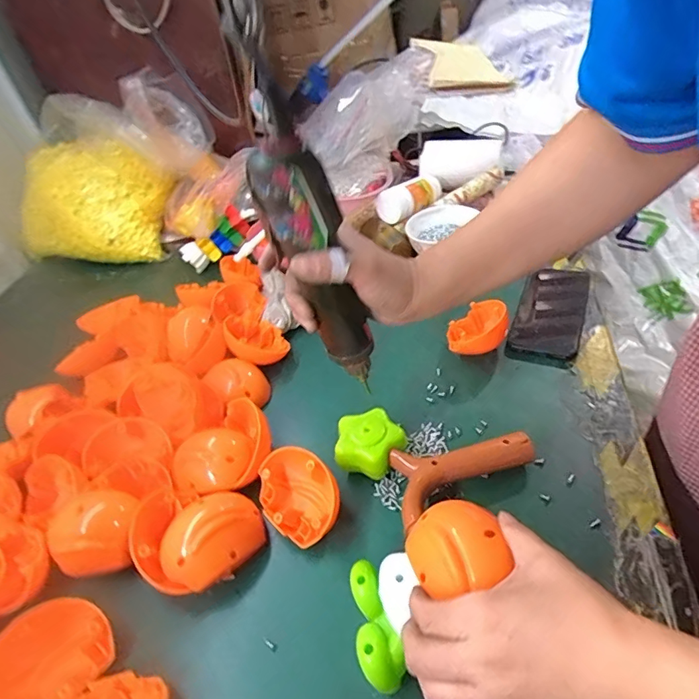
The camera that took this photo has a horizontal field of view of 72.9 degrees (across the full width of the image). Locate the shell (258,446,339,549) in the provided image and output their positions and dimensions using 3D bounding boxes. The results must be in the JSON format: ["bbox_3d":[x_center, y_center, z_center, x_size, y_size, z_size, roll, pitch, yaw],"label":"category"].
[{"bbox_3d":[-0.045,0.135,0.433,0.068,0.047,0.088,-23,43,-12],"label":"shell"}]

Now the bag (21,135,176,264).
[{"bbox_3d":[-0.434,-0.256,0.810,0.211,0.165,0.143,-11,41,4],"label":"bag"}]

